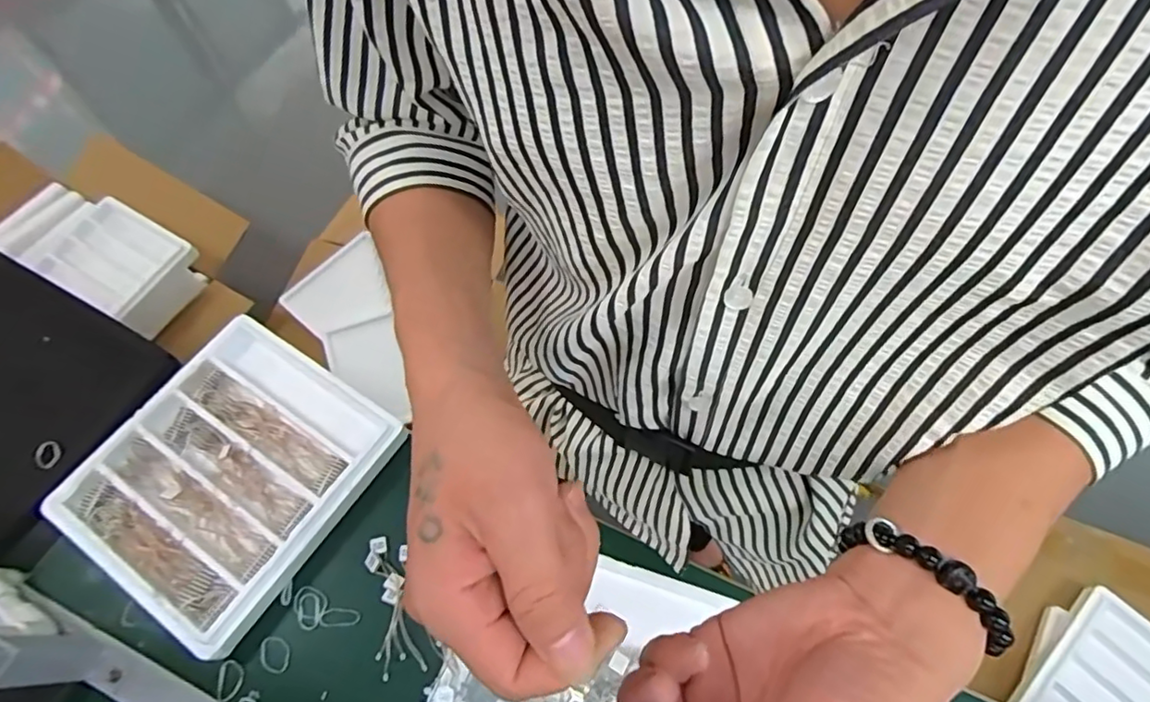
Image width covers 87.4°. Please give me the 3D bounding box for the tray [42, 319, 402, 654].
[{"bbox_3d":[-0.351,0.123,0.616,0.237,0.048,0.266,31,69,14],"label":"tray"}]

